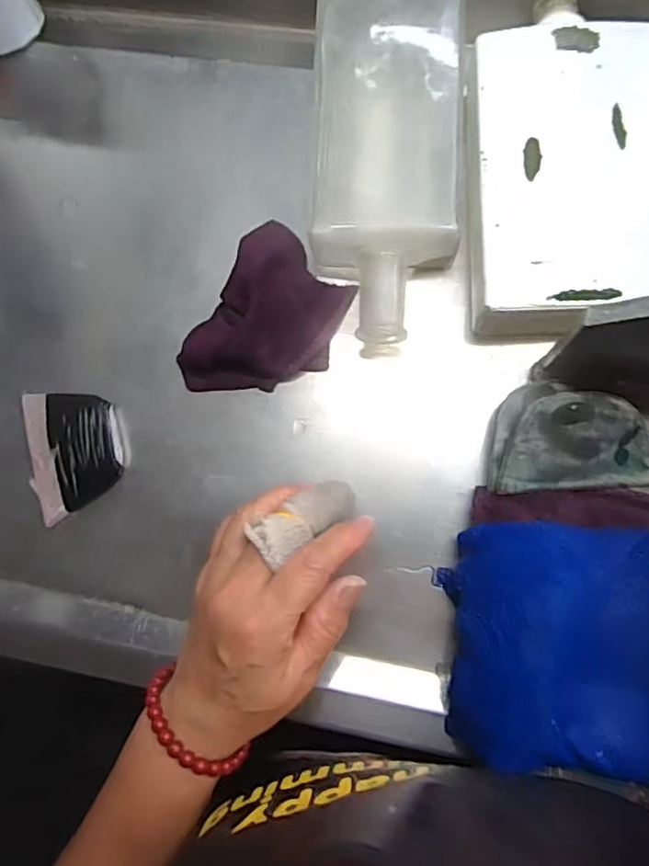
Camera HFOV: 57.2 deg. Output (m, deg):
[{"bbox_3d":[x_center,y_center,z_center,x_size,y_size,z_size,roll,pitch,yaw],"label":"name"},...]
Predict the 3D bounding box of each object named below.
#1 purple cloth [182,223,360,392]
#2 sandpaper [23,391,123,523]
[{"bbox_3d":[-0.037,-0.067,0.363,0.079,0.042,0.110,34,89,7],"label":"purple cloth"},{"bbox_3d":[-0.162,0.011,0.385,0.060,0.007,0.082,-14,84,4],"label":"sandpaper"}]

